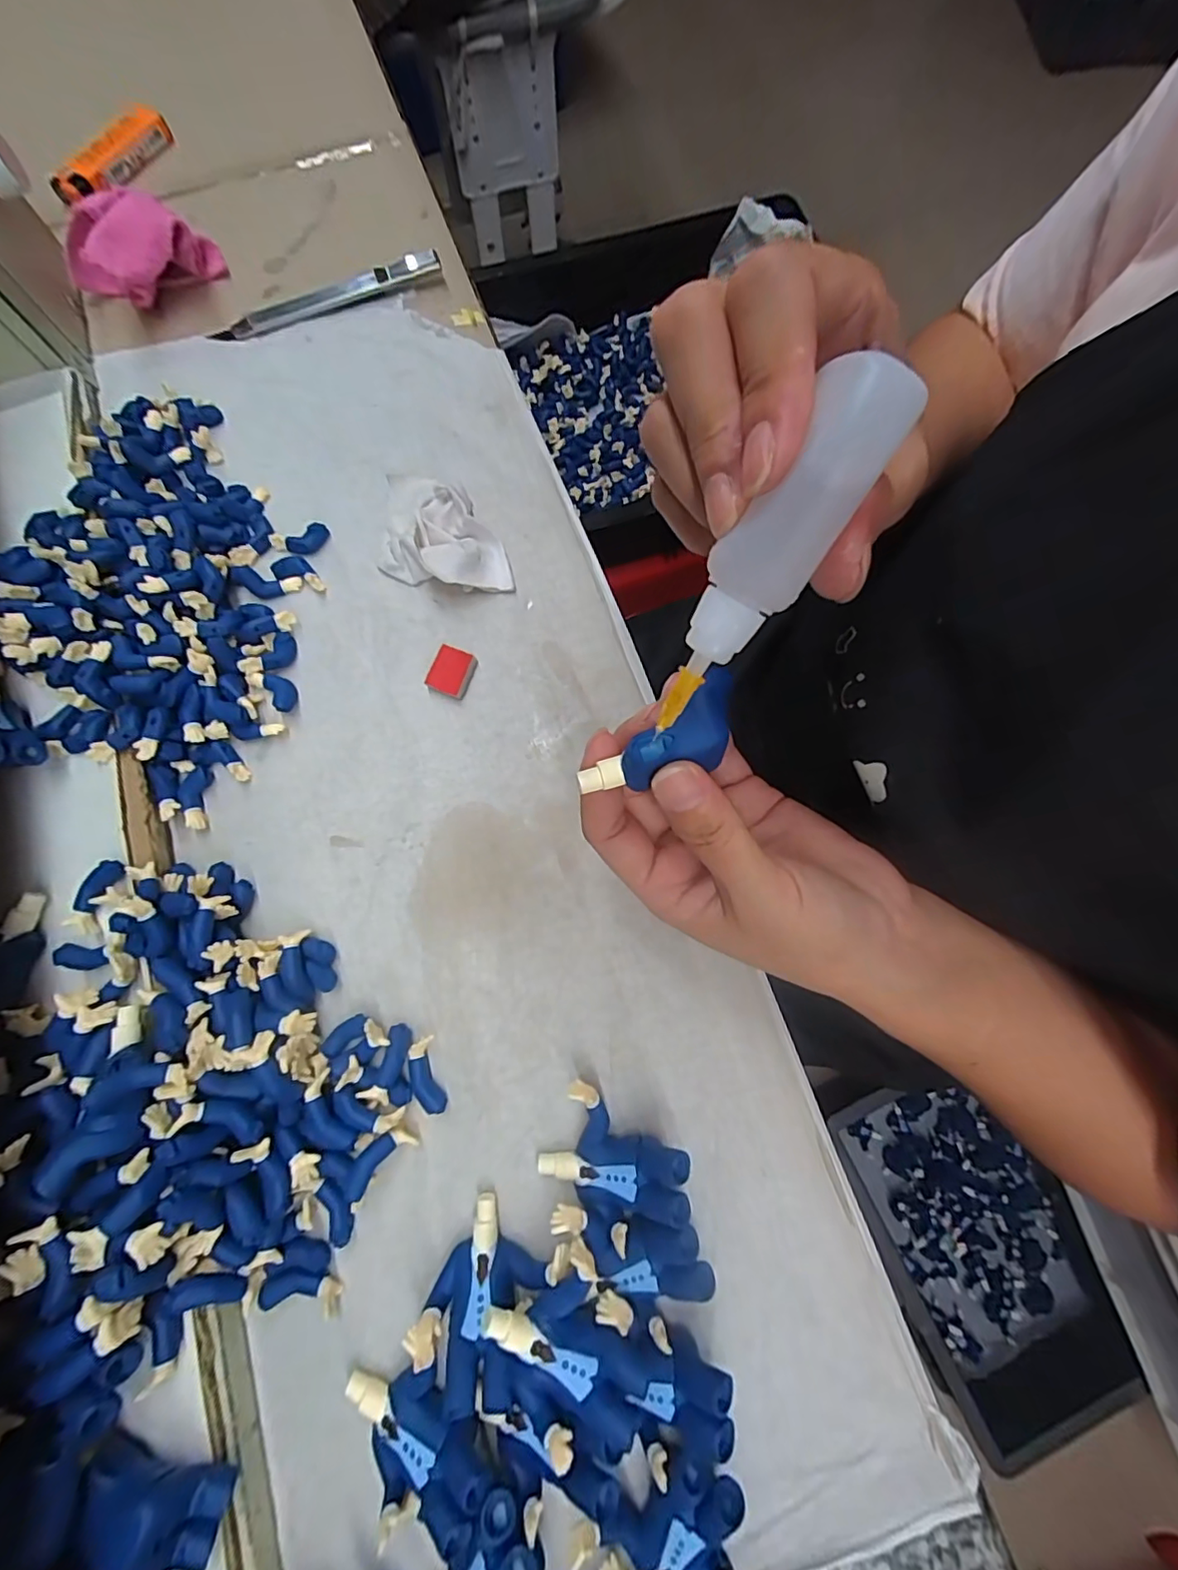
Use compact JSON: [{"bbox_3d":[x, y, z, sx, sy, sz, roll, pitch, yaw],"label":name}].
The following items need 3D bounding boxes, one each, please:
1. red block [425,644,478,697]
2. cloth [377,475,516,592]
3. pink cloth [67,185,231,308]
[{"bbox_3d":[-0.066,-0.055,0.269,0.020,0.005,0.023,19,77,5],"label":"red block"},{"bbox_3d":[-0.071,-0.129,0.279,0.066,0.018,0.064,3,76,1],"label":"cloth"},{"bbox_3d":[-0.248,-0.296,0.309,0.071,0.034,0.039,-40,79,-9],"label":"pink cloth"}]

